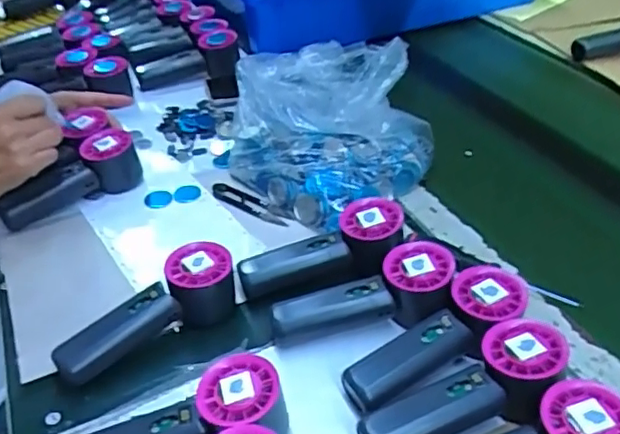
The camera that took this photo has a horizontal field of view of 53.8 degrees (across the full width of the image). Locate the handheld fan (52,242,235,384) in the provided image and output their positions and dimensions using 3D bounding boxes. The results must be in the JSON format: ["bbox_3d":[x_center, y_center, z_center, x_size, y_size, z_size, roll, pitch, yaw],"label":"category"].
[{"bbox_3d":[-0.137,0.077,0.510,0.156,0.057,0.049,-22,42,-25],"label":"handheld fan"}]

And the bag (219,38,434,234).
[{"bbox_3d":[0.009,-0.112,0.707,0.209,0.103,0.236,-26,44,-30],"label":"bag"}]

